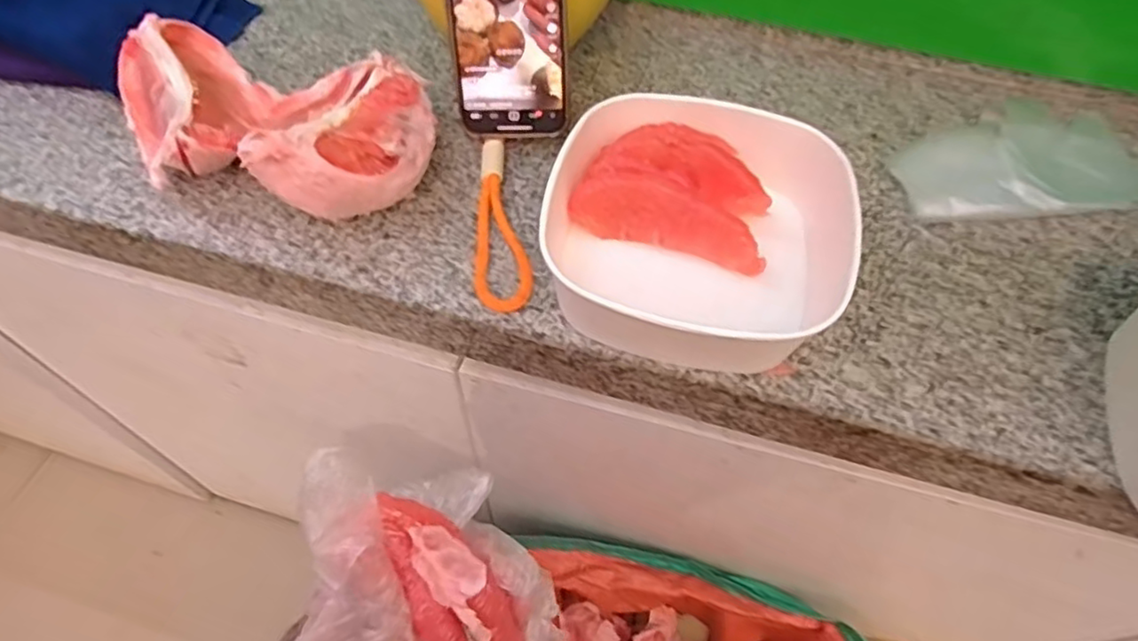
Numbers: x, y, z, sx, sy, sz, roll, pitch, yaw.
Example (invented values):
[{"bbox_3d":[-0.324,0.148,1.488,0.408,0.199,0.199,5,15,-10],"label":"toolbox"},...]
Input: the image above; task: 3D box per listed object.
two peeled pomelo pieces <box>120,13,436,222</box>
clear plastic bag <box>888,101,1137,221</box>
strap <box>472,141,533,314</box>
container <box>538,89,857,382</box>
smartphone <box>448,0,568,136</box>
[{"bbox_3d":[-0.179,-0.123,0.395,0.197,0.065,0.122,19,59,10],"label":"two peeled pomelo pieces"},{"bbox_3d":[0.320,-0.113,0.431,0.210,0.021,0.092,-10,58,-8],"label":"clear plastic bag"},{"bbox_3d":[-0.045,-0.060,0.391,0.032,0.011,0.125,-7,58,-6],"label":"strap"},{"bbox_3d":[0.078,-0.054,0.369,0.170,0.055,0.153,19,59,11],"label":"container"},{"bbox_3d":[-0.038,-0.185,0.387,0.070,0.143,0.005,3,32,7],"label":"smartphone"}]

